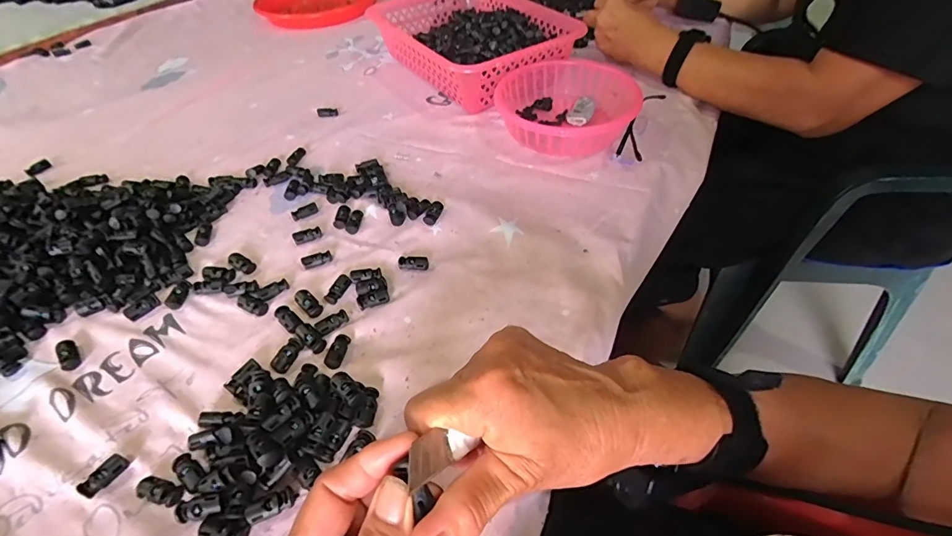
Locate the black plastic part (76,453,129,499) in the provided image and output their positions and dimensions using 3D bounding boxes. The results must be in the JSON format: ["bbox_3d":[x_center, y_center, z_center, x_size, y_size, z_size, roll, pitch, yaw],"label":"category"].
[{"bbox_3d":[-0.250,0.139,0.297,0.013,0.011,0.026,26,54,23],"label":"black plastic part"}]

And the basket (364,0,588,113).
[{"bbox_3d":[-0.016,-0.350,0.687,0.207,0.085,0.314,-28,53,-22],"label":"basket"}]

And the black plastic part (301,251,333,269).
[{"bbox_3d":[-0.154,-0.008,0.431,0.028,0.007,0.011,-22,51,-17],"label":"black plastic part"}]

